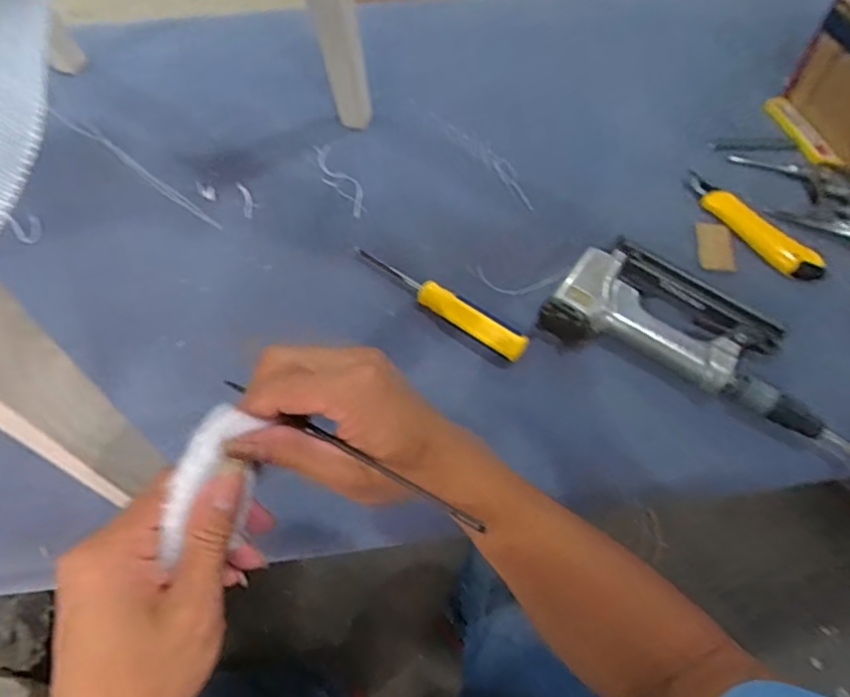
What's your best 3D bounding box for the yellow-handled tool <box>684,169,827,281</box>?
[{"bbox_3d":[0.338,-0.132,0.600,0.027,0.030,0.167,-31,65,-17],"label":"yellow-handled tool"}]

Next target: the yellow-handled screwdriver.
[{"bbox_3d":[0.013,-0.053,0.557,0.195,0.024,0.036,33,64,17],"label":"yellow-handled screwdriver"}]

